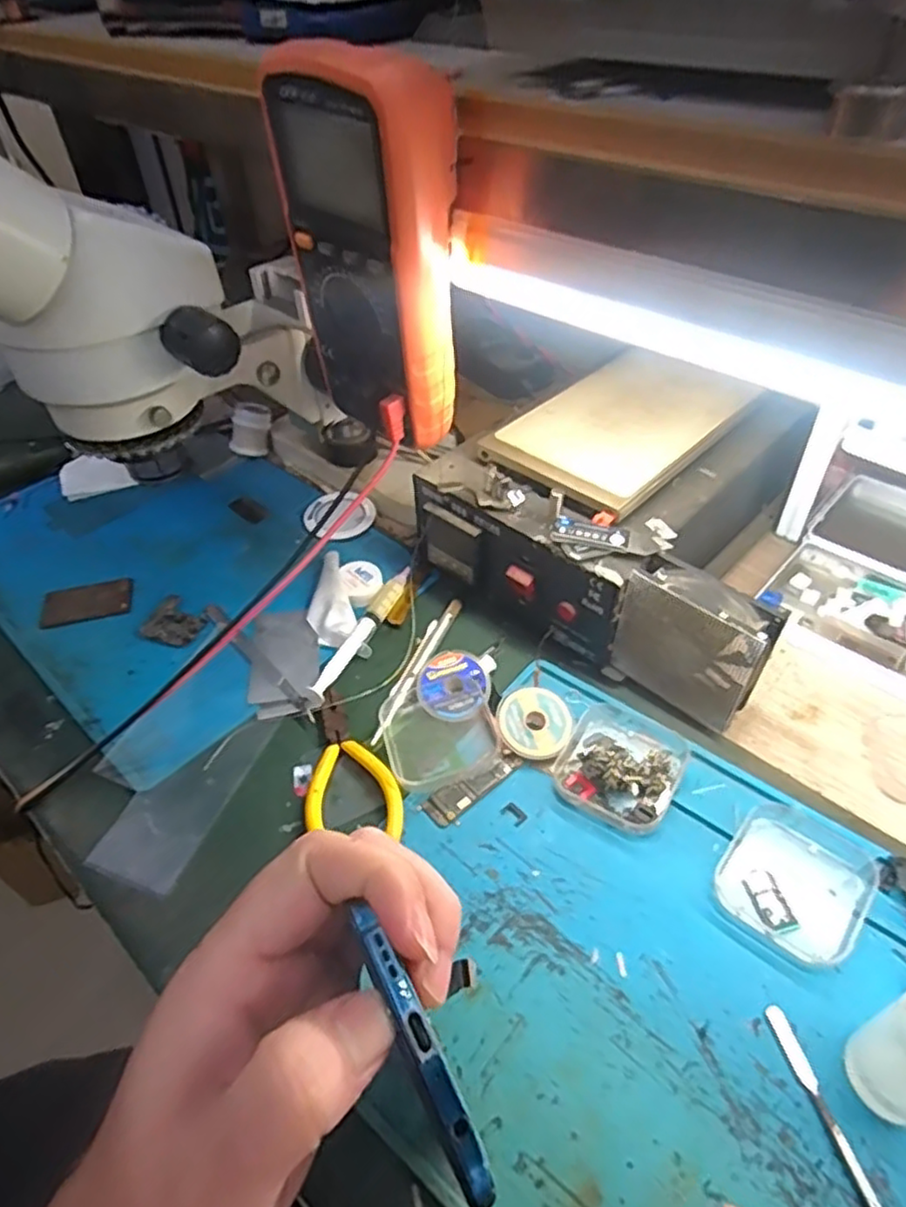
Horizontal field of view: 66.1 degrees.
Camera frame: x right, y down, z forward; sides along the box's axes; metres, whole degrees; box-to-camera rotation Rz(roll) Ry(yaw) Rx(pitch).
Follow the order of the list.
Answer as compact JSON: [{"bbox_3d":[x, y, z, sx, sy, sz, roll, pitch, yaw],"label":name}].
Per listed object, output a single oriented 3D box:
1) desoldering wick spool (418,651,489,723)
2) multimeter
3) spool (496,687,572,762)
[{"bbox_3d":[0.001,0.052,0.436,0.042,0.014,0.046,-2,46,2],"label":"desoldering wick spool"},{"bbox_3d":[-0.038,-0.173,0.353,0.048,0.170,0.090,-36,53,-28],"label":"multimeter"},{"bbox_3d":[0.048,0.070,0.409,0.042,0.013,0.044,-2,46,2],"label":"spool"}]

